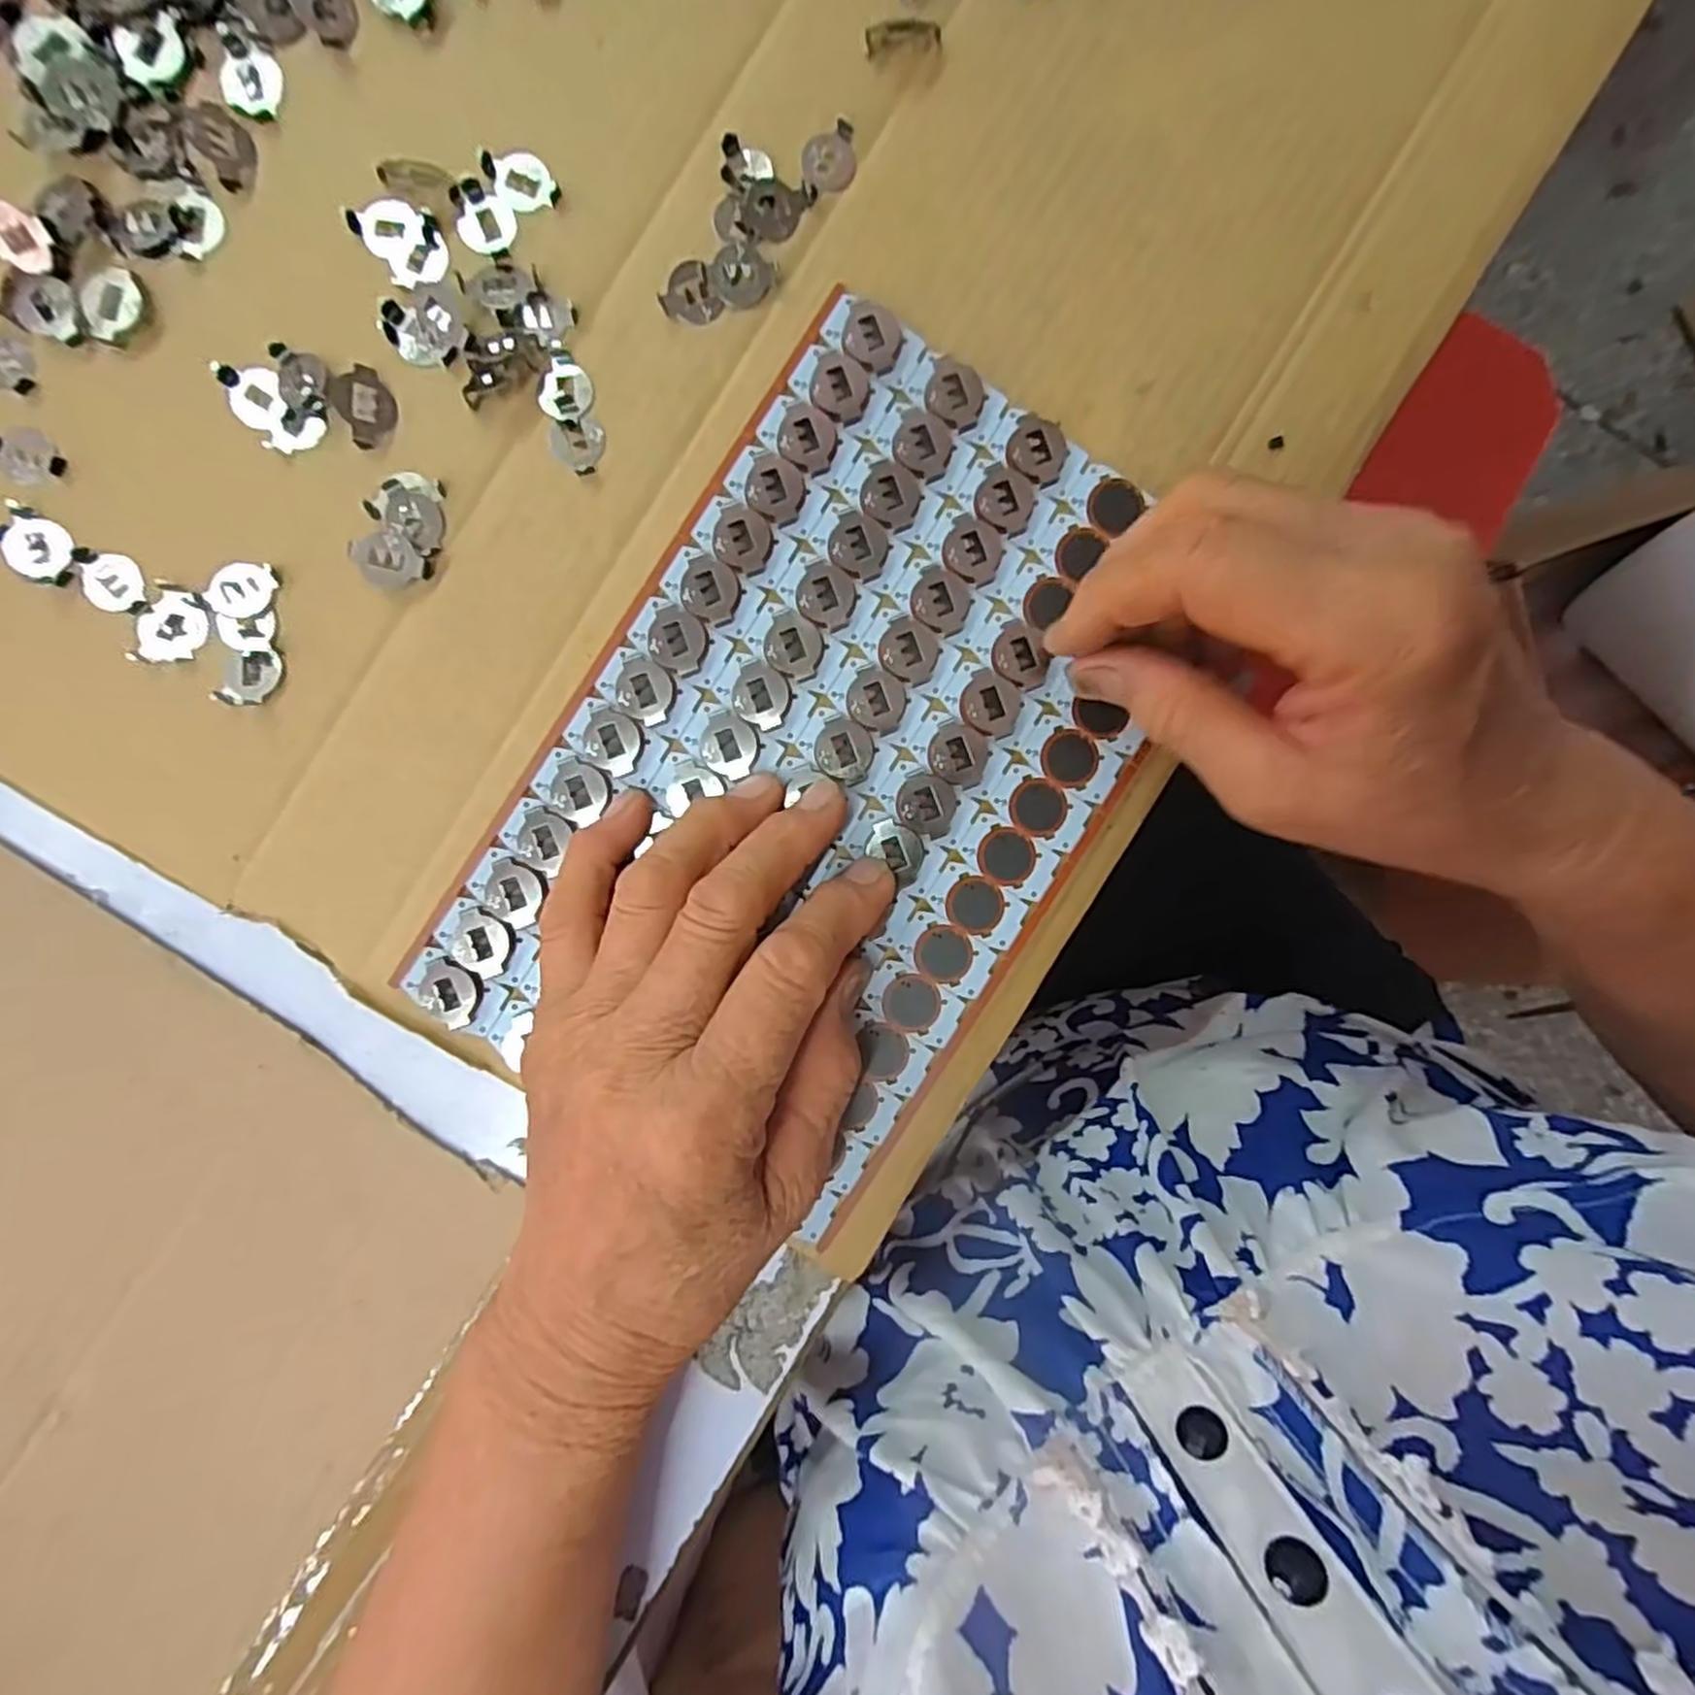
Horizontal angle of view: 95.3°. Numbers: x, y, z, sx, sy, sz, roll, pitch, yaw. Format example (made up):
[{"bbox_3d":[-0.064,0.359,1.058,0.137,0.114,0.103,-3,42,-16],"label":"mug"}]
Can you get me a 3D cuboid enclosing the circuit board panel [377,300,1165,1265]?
[{"bbox_3d":[-0.004,-0.023,0.236,0.154,0.005,0.243,33,90,-2],"label":"circuit board panel"}]

